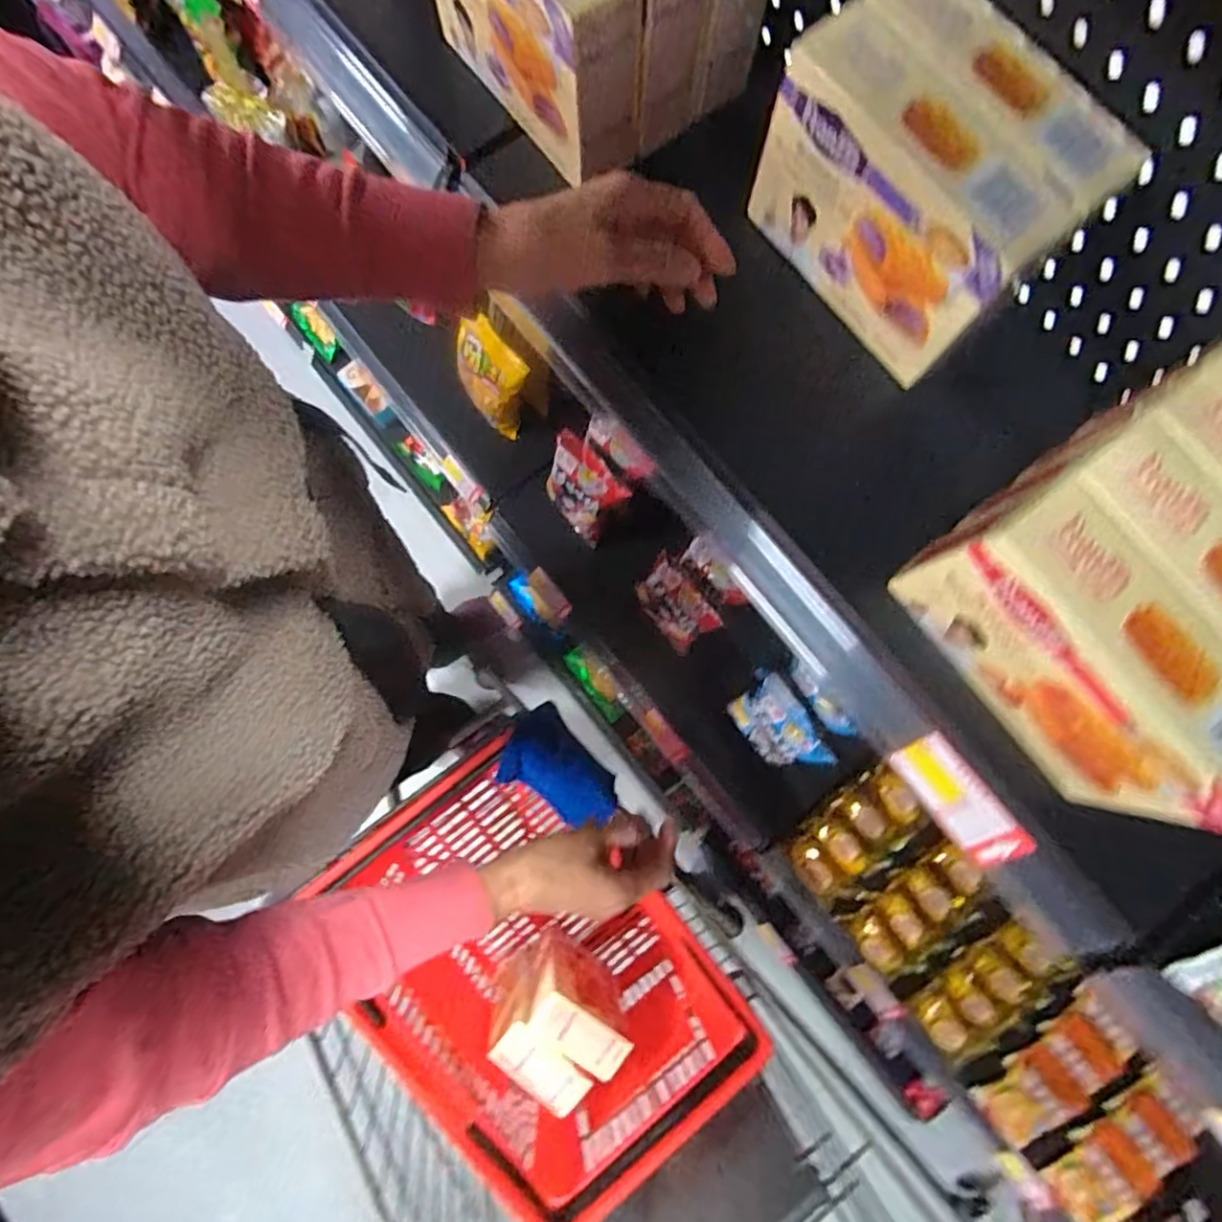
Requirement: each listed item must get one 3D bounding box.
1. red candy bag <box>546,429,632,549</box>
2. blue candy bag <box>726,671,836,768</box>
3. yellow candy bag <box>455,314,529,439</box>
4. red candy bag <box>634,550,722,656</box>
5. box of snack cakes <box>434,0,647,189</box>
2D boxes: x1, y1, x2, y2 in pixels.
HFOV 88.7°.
[{"bbox_3d":[-0.050,-0.178,0.931,0.127,0.142,0.033,42,54,3],"label":"red candy bag"},{"bbox_3d":[0.232,0.162,0.875,0.069,0.103,0.141,-36,82,-7],"label":"blue candy bag"},{"bbox_3d":[-0.180,-0.364,0.959,0.136,0.186,0.063,46,56,6],"label":"yellow candy bag"},{"bbox_3d":[0.095,-0.011,0.909,0.035,0.129,0.123,-34,81,-29],"label":"red candy bag"},{"bbox_3d":[-0.052,-0.388,0.401,0.053,0.110,0.173,-39,82,-7],"label":"box of snack cakes"}]

